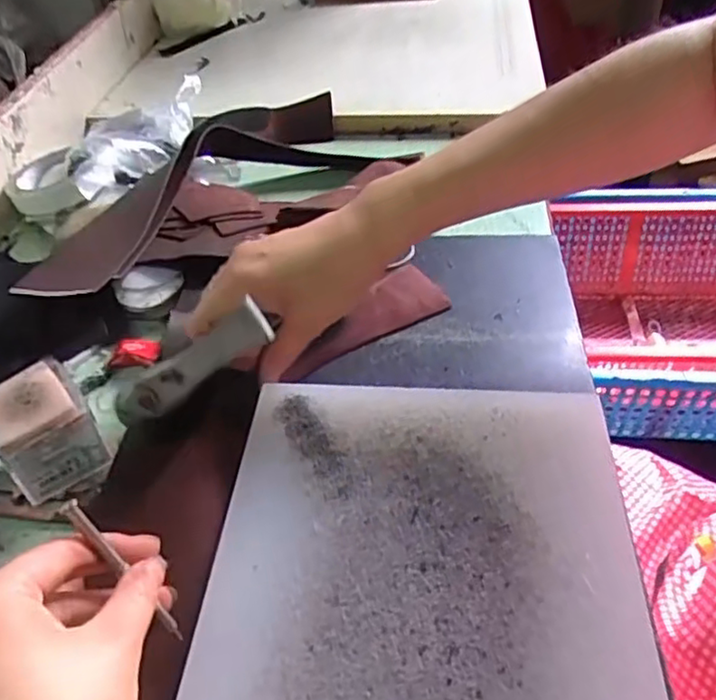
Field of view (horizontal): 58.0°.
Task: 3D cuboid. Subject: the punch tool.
[{"bbox_3d":[-0.101,0.096,0.281,0.007,0.083,0.006,-1,36,50],"label":"punch tool"}]

